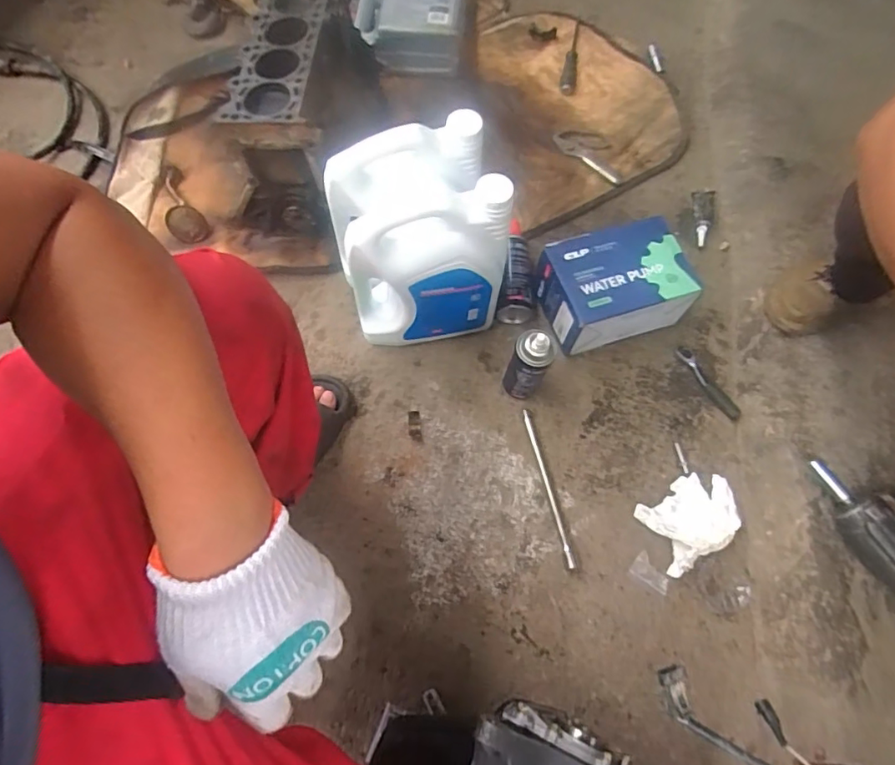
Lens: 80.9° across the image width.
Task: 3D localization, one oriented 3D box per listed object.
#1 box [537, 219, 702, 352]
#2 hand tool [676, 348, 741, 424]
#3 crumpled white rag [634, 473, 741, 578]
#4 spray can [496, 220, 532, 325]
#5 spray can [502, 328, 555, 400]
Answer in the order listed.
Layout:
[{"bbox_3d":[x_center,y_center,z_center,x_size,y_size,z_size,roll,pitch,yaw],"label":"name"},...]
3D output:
[{"bbox_3d":[0.271,-0.161,0.874,0.215,0.116,0.163,-16,69,-8],"label":"box"},{"bbox_3d":[0.438,0.001,0.882,0.025,0.014,0.147,-28,71,-12],"label":"hand tool"},{"bbox_3d":[0.366,0.200,0.779,0.158,0.036,0.109,-26,71,-11],"label":"crumpled white rag"},{"bbox_3d":[0.123,-0.209,0.926,0.060,0.053,0.210,5,68,1],"label":"spray can"},{"bbox_3d":[0.119,-0.021,0.791,0.054,0.163,0.050,0,68,-1],"label":"spray can"}]

